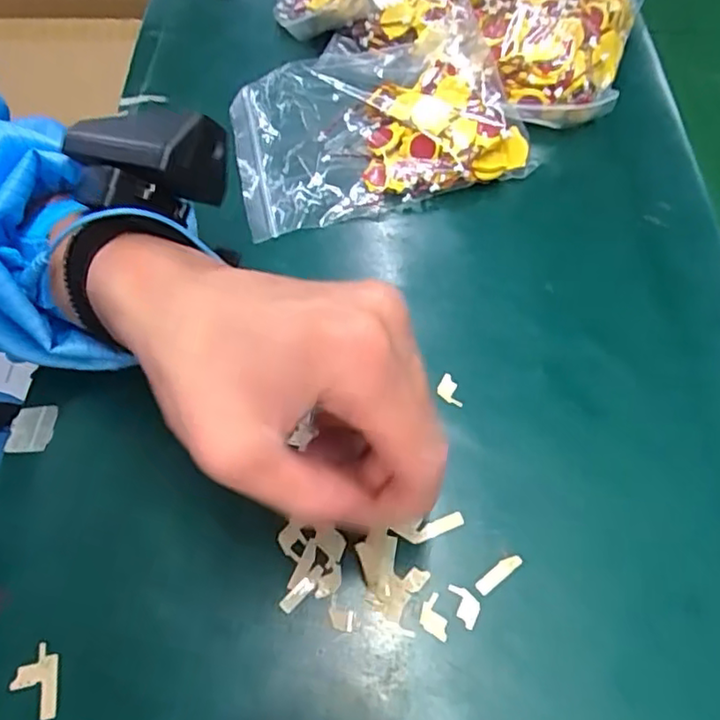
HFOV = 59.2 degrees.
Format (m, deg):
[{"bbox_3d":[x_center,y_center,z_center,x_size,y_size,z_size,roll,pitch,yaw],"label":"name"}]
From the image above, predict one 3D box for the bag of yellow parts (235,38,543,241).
[{"bbox_3d":[0.005,-0.141,0.381,0.163,0.041,0.109,-16,59,-5],"label":"bag of yellow parts"}]

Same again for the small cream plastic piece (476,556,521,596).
[{"bbox_3d":[0.057,0.087,0.258,0.022,0.004,0.006,-35,63,-16],"label":"small cream plastic piece"}]

